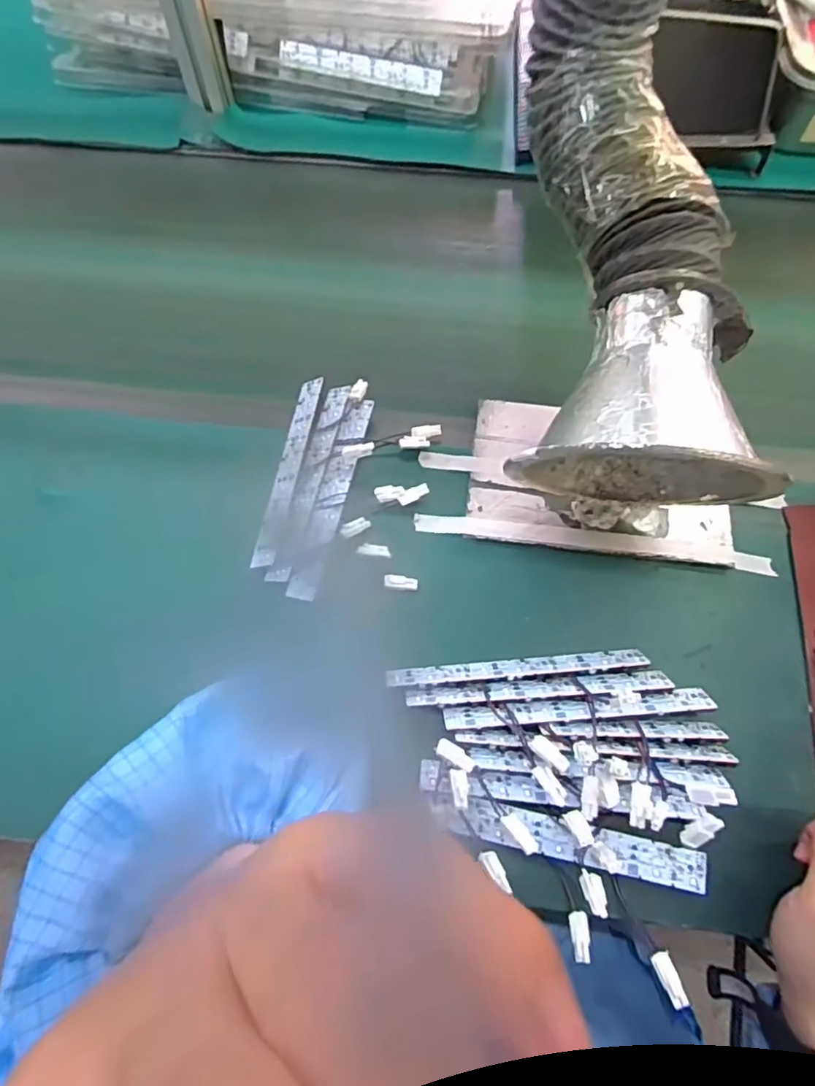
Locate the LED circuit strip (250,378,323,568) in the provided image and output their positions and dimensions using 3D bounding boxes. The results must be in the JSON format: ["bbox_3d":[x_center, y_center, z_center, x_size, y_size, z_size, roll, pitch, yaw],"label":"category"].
[{"bbox_3d":[-0.101,-0.066,0.504,0.024,0.004,0.188,1,63,15],"label":"LED circuit strip"}]

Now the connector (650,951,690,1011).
[{"bbox_3d":[0.153,0.256,0.340,0.010,0.006,0.027,-11,44,-6],"label":"connector"}]

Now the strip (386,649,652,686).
[{"bbox_3d":[0.081,0.092,0.429,0.189,0.008,0.016,-4,64,-3],"label":"strip"}]

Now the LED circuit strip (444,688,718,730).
[{"bbox_3d":[0.126,0.119,0.419,0.196,0.005,0.018,-4,64,-3],"label":"LED circuit strip"}]

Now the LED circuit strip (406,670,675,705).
[{"bbox_3d":[0.096,0.106,0.424,0.190,0.006,0.014,-4,64,-2],"label":"LED circuit strip"}]

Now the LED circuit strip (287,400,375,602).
[{"bbox_3d":[-0.062,-0.044,0.491,0.023,0.006,0.187,12,65,5],"label":"LED circuit strip"}]

